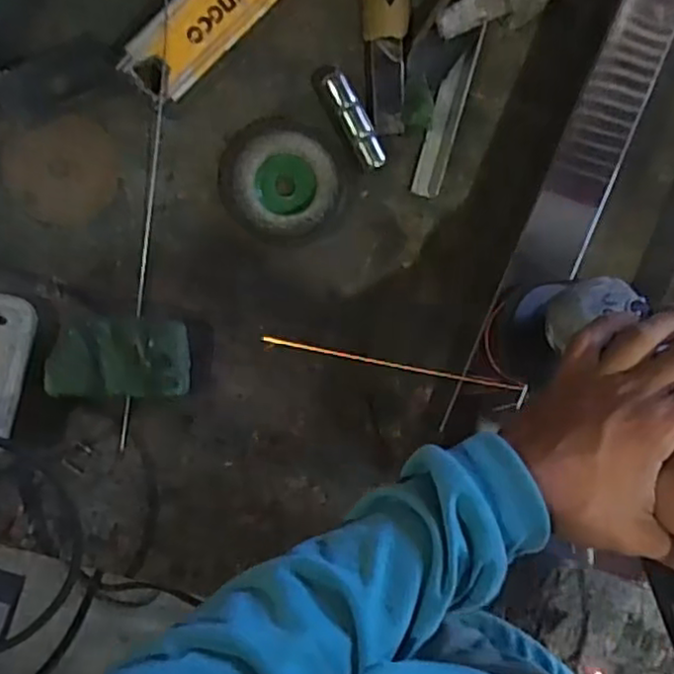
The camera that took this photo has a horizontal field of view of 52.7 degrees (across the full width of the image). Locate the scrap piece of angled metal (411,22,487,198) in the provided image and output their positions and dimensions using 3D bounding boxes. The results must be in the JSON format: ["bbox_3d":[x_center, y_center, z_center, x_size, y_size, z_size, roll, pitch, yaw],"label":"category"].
[{"bbox_3d":[0.089,-0.180,0.546,0.024,0.014,0.135,16,90,-8],"label":"scrap piece of angled metal"}]

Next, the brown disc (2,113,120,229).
[{"bbox_3d":[-0.206,-0.124,0.514,0.079,0.008,0.078,0,92,-7],"label":"brown disc"}]

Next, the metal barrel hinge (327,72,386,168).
[{"bbox_3d":[0.014,-0.168,0.535,0.019,0.020,0.076,-26,95,-6],"label":"metal barrel hinge"}]

